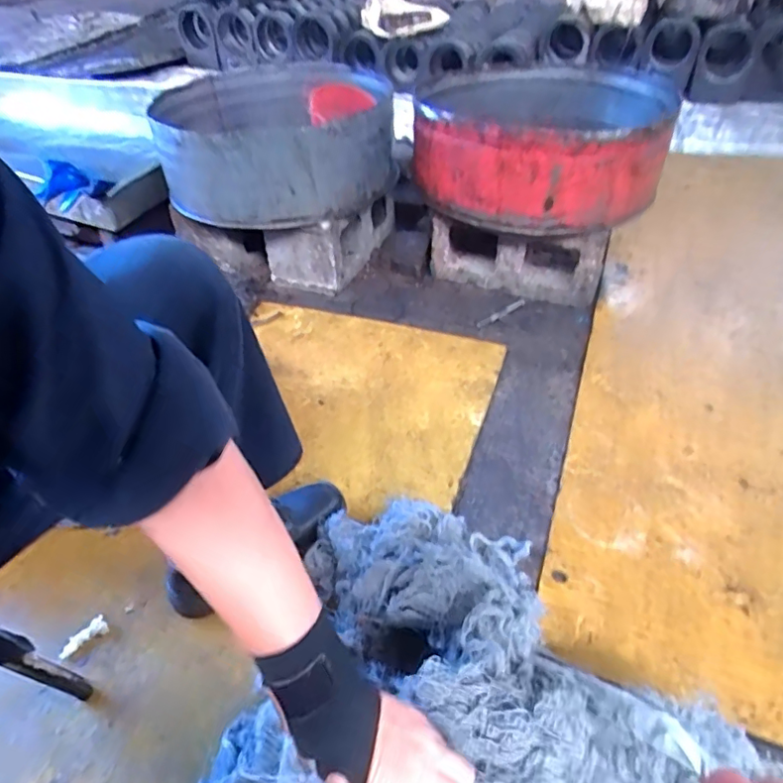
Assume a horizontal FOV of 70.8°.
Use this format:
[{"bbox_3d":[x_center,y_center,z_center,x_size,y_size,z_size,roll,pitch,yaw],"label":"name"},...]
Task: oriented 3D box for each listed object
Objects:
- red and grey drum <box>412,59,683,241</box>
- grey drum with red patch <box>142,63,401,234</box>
[{"bbox_3d":[0.332,-0.576,1.252,0.537,0.200,0.555,9,43,12],"label":"red and grey drum"},{"bbox_3d":[-0.267,-0.624,1.331,0.505,0.178,0.604,-6,42,-5],"label":"grey drum with red patch"}]

